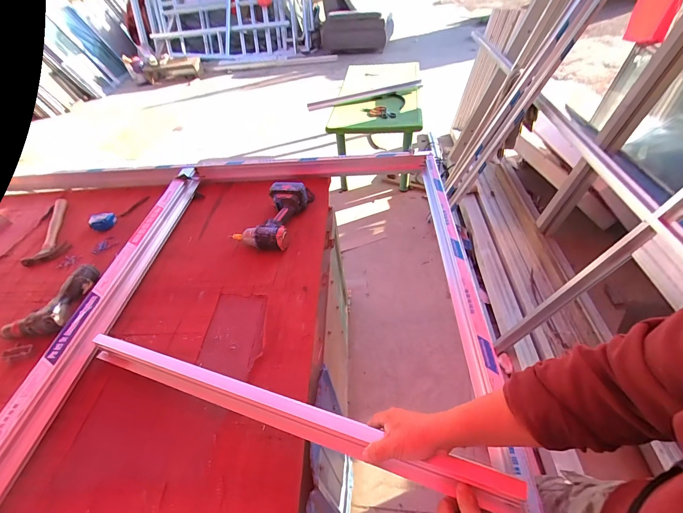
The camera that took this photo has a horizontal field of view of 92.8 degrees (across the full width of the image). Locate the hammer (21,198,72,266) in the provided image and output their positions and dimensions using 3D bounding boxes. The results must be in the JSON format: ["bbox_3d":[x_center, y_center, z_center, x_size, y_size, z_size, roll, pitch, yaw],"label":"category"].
[{"bbox_3d":[-0.950,-0.094,1.075,0.109,0.029,0.315,-17,47,-11],"label":"hammer"}]

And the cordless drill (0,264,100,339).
[{"bbox_3d":[-0.737,0.109,0.833,0.154,0.059,0.208,-3,46,3],"label":"cordless drill"}]

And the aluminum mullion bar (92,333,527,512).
[{"bbox_3d":[-0.146,0.249,0.556,0.809,0.045,0.043,8,47,22],"label":"aluminum mullion bar"}]

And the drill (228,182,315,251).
[{"bbox_3d":[-0.197,-0.143,1.007,0.164,0.071,0.296,12,49,17],"label":"drill"}]

